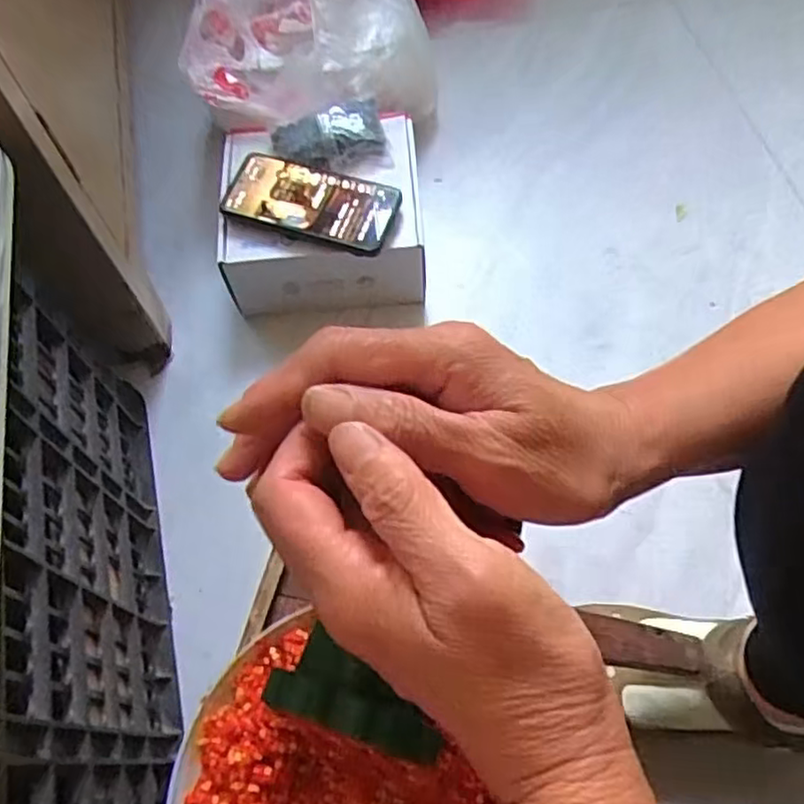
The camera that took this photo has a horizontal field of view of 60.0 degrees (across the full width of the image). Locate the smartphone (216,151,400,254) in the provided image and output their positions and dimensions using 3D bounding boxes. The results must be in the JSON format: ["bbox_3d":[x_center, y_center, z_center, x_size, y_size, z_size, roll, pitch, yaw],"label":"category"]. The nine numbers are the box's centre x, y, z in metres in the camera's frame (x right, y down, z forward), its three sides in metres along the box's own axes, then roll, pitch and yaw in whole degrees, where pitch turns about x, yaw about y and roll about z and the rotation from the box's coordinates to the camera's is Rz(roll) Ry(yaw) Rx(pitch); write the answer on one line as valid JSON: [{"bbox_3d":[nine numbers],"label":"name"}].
[{"bbox_3d":[-0.088,-0.195,0.678,0.165,0.015,0.081,16,65,11],"label":"smartphone"}]

